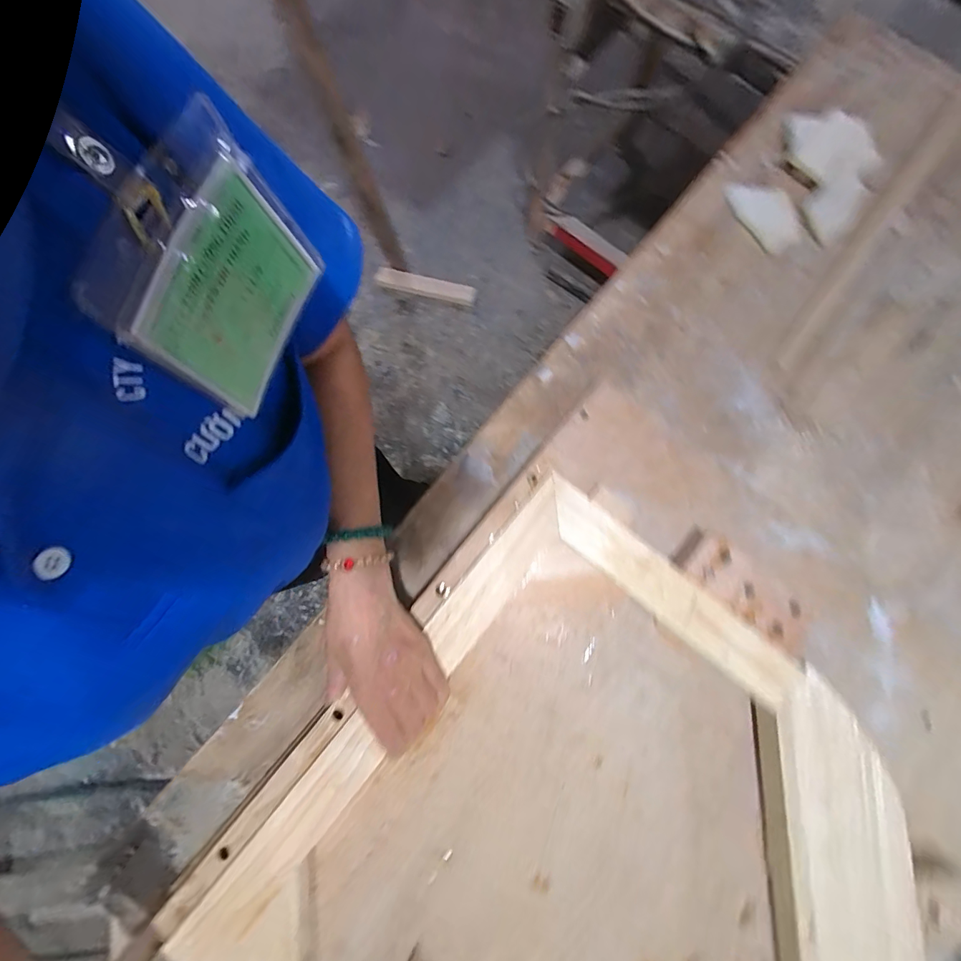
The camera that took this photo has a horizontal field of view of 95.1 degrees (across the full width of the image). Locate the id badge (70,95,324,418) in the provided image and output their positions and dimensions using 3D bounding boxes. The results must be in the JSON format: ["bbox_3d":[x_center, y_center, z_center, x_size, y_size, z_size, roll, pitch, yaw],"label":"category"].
[{"bbox_3d":[-0.109,-0.086,0.187,0.006,0.078,0.094,7,72,21],"label":"id badge"}]

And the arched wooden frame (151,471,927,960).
[{"bbox_3d":[0.087,0.331,0.353,0.485,0.062,0.496,41,78,9],"label":"arched wooden frame"}]

